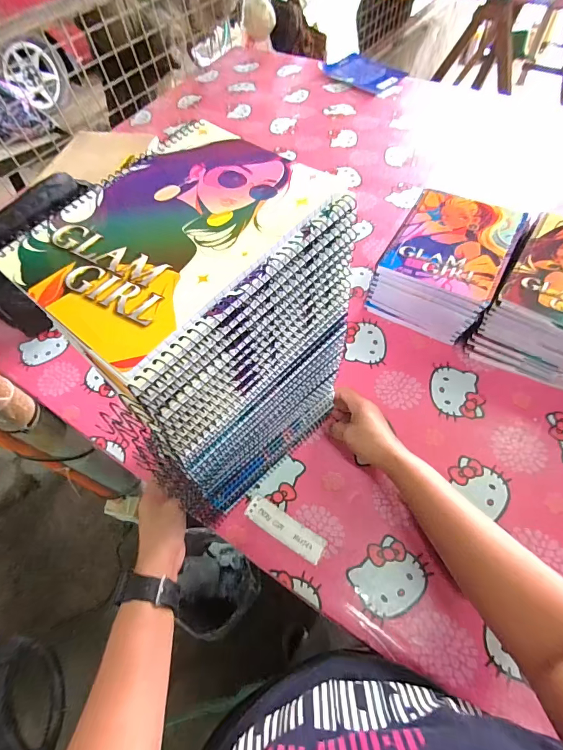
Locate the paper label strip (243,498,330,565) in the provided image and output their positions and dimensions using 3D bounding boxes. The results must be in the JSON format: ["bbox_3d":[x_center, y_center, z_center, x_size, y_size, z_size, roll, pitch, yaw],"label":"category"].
[{"bbox_3d":[0.004,0.192,0.465,0.108,0.004,0.031,27,65,18],"label":"paper label strip"}]

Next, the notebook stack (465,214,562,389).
[{"bbox_3d":[0.399,-0.104,0.535,0.159,0.120,0.203,28,65,19],"label":"notebook stack"}]

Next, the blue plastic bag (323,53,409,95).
[{"bbox_3d":[0.239,-0.870,1.061,0.146,0.011,0.225,-42,65,-19],"label":"blue plastic bag"}]

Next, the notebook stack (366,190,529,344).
[{"bbox_3d":[0.256,-0.168,0.588,0.161,0.121,0.200,30,66,20],"label":"notebook stack"}]

